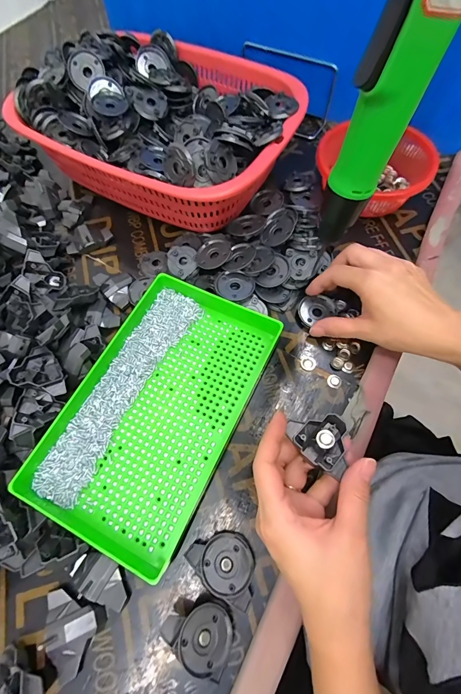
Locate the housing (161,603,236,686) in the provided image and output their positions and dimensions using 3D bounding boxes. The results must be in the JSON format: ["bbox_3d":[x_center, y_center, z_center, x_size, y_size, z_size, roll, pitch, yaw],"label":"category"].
[{"bbox_3d":[-0.023,0.218,0.246,0.055,0.016,0.040,30,51,-6],"label":"housing"}]

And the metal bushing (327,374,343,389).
[{"bbox_3d":[0.109,0.035,0.338,0.014,0.004,0.014,-1,65,2],"label":"metal bushing"}]

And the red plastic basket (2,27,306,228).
[{"bbox_3d":[-0.085,-0.276,0.419,0.312,0.113,0.237,27,69,13],"label":"red plastic basket"}]

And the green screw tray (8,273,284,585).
[{"bbox_3d":[-0.067,0.048,0.313,0.150,0.029,0.249,24,68,12],"label":"green screw tray"}]

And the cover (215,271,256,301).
[{"bbox_3d":[0.004,-0.068,0.359,0.042,0.004,0.036,23,70,10],"label":"cover"}]

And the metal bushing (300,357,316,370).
[{"bbox_3d":[0.083,0.017,0.346,0.015,0.004,0.016,-1,65,2],"label":"metal bushing"}]

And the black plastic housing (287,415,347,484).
[{"bbox_3d":[0.074,0.074,0.266,0.050,0.013,0.044,26,69,13],"label":"black plastic housing"}]

